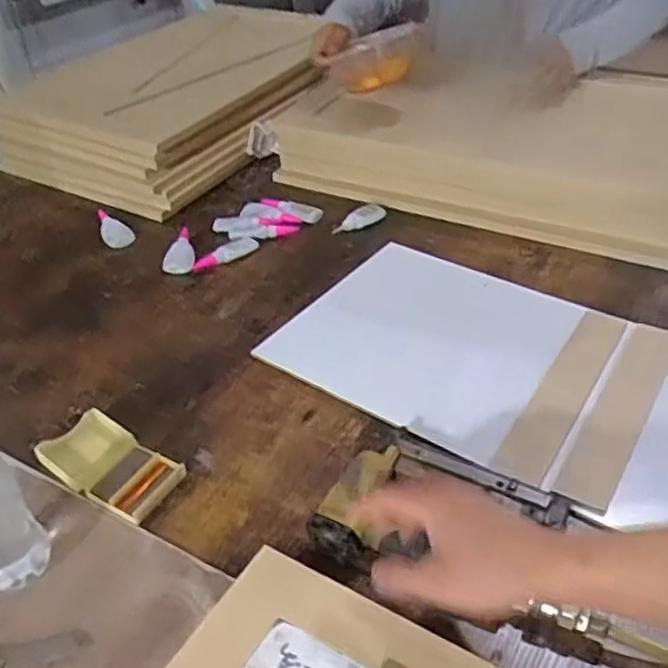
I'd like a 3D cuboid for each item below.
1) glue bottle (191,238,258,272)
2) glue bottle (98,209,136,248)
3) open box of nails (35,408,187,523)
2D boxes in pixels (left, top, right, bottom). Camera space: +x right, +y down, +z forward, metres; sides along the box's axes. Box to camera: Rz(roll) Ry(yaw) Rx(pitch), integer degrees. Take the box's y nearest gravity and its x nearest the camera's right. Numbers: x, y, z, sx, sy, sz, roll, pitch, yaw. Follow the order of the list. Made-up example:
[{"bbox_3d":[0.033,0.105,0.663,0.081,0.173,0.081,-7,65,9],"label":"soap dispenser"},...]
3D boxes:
[{"bbox_3d":[-0.152,-0.116,1.001,0.101,0.024,0.027,-29,46,-29],"label":"glue bottle"},{"bbox_3d":[-0.334,-0.158,1.063,0.041,0.019,0.096,-24,44,-25],"label":"glue bottle"},{"bbox_3d":[-0.223,0.130,0.703,0.145,0.016,0.075,22,45,26],"label":"open box of nails"}]

